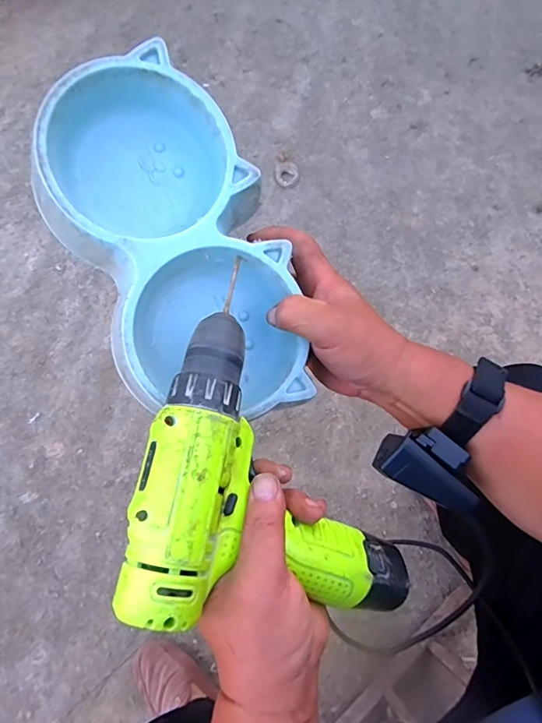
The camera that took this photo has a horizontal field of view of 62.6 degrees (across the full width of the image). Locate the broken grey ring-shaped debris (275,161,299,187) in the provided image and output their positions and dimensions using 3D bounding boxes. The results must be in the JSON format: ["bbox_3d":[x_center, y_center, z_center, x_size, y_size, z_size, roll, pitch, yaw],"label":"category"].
[{"bbox_3d":[0.040,-0.473,1.119,0.056,0.005,0.074,-2,68,0],"label":"broken grey ring-shaped debris"}]

